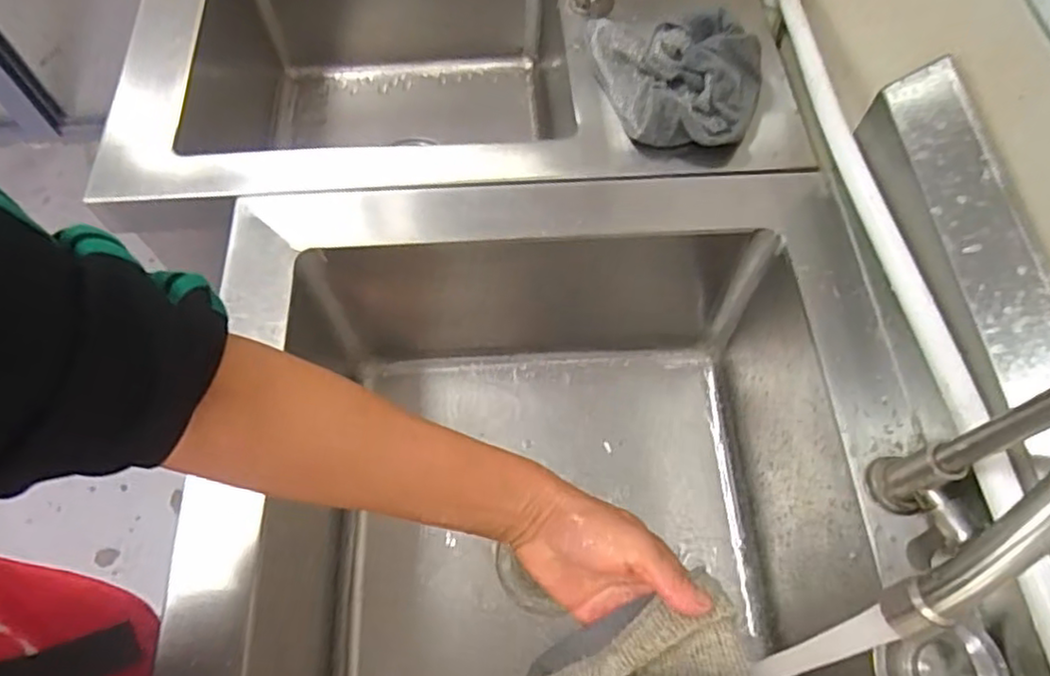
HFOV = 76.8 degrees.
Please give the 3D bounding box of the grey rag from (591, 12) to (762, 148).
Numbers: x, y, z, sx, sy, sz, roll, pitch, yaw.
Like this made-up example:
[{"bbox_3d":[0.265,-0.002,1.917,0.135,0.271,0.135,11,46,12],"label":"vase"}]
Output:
[{"bbox_3d":[0.145,-0.257,0.658,0.176,0.056,0.136,10,65,5],"label":"grey rag"}]

